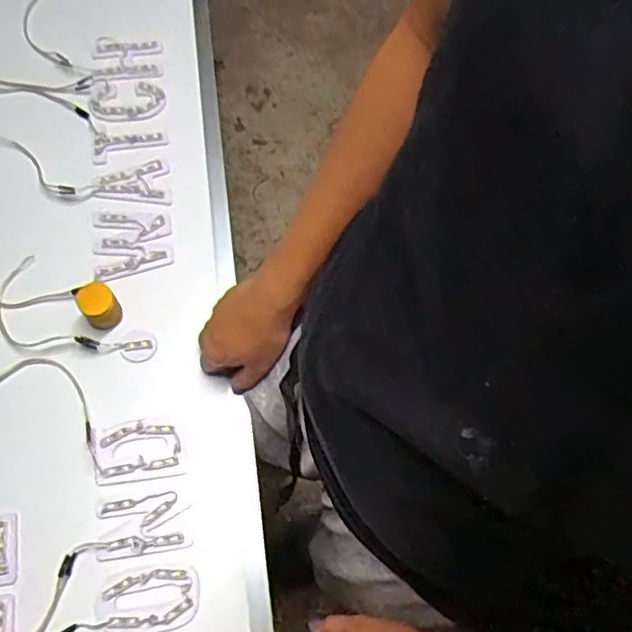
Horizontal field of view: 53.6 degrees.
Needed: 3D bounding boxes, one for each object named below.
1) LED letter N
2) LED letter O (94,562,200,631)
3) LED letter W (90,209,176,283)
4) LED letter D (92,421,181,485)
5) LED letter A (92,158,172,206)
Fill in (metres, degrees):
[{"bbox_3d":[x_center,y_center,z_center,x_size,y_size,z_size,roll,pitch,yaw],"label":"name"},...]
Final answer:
[{"bbox_3d":[-0.151,0.180,0.538,0.074,0.004,0.047,-8,69,-9],"label":"LED letter N"},{"bbox_3d":[-0.139,0.236,0.519,0.083,0.004,0.055,-13,70,-11],"label":"LED letter O"},{"bbox_3d":[-0.191,-0.080,0.647,0.078,0.008,0.074,-10,69,-9],"label":"LED letter W"},{"bbox_3d":[-0.162,0.119,0.564,0.075,0.011,0.047,-12,70,-10],"label":"LED letter D"},{"bbox_3d":[-0.196,-0.141,0.666,0.078,0.005,0.055,-6,69,-8],"label":"LED letter A"}]

